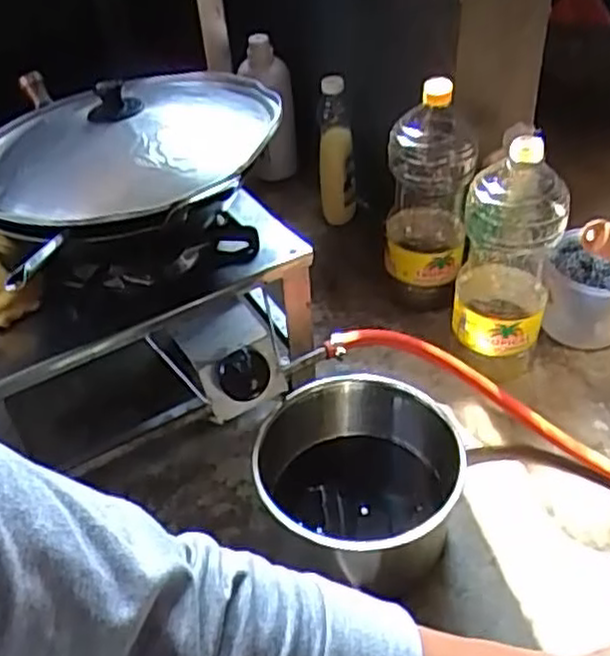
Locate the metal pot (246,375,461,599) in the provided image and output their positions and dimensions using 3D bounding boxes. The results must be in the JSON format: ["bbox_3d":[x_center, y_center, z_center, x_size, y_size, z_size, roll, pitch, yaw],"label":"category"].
[{"bbox_3d":[0.052,0.154,0.727,0.174,0.131,0.184,-2,43,2],"label":"metal pot"}]

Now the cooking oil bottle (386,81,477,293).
[{"bbox_3d":[0.153,-0.179,0.904,0.098,0.258,0.095,4,44,9],"label":"cooking oil bottle"}]

